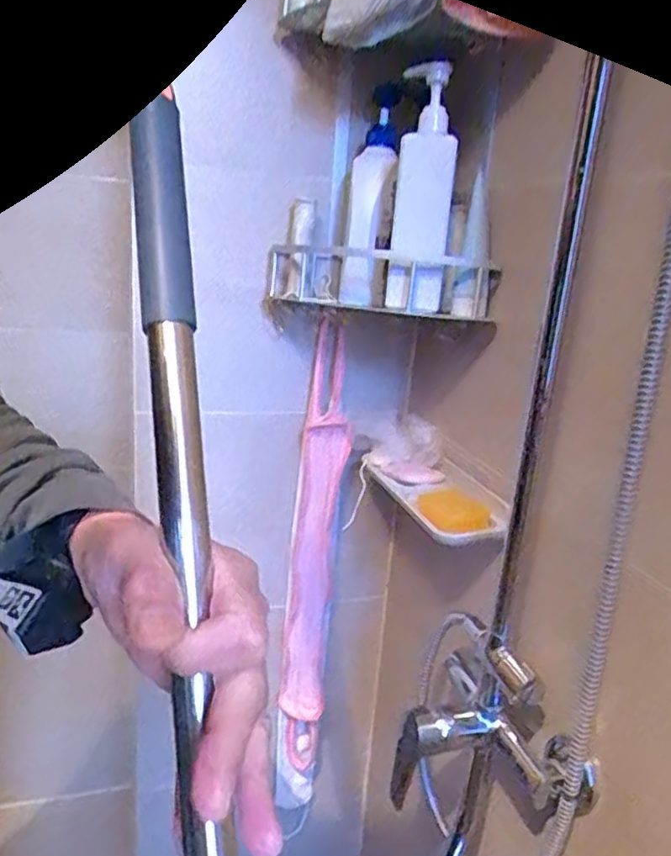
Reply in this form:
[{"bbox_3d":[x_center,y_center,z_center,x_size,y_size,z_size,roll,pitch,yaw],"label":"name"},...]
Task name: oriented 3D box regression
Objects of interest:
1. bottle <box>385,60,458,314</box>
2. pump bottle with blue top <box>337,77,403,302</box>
[{"bbox_3d":[0.094,-0.256,0.707,0.061,0.247,0.075,7,16,6],"label":"bottle"},{"bbox_3d":[0.039,-0.265,0.771,0.053,0.230,0.049,6,16,2],"label":"pump bottle with blue top"}]

